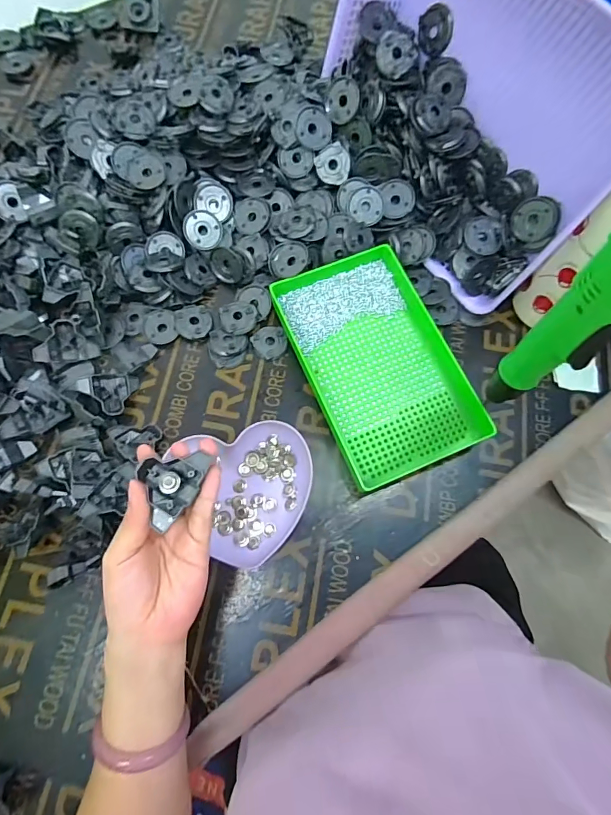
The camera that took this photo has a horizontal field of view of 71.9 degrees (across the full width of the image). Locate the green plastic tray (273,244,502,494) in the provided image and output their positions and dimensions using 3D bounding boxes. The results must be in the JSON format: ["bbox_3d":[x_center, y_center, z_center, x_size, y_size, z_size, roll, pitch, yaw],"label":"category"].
[{"bbox_3d":[0.082,-0.053,0.467,0.163,0.033,0.252,-22,74,-9],"label":"green plastic tray"}]

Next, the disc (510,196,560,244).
[{"bbox_3d":[0.251,-0.205,0.461,0.008,0.045,0.045,-34,116,-48],"label":"disc"}]

